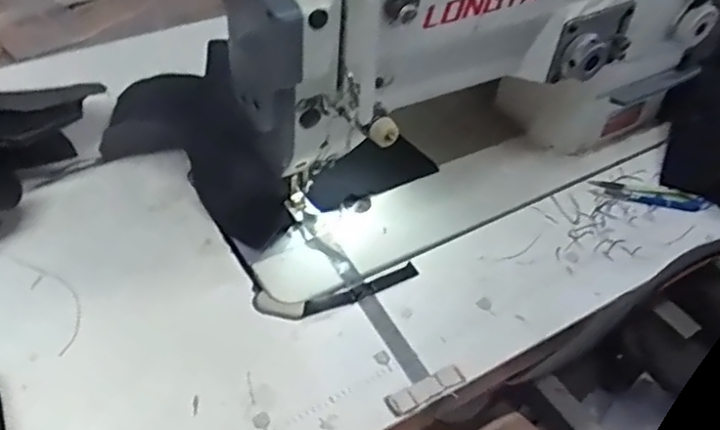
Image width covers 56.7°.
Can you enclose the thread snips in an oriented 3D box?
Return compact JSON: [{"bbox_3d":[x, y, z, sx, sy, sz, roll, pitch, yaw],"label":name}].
[{"bbox_3d":[0.274,-0.018,0.631,0.105,0.012,0.025,15,46,7],"label":"thread snips"}]

